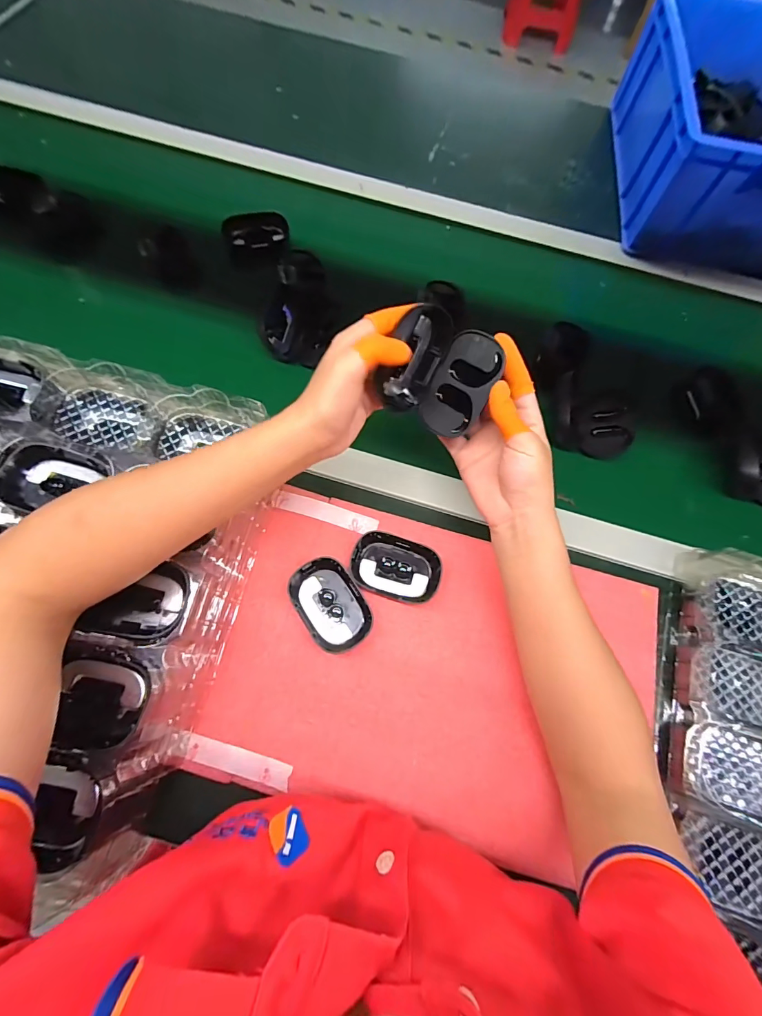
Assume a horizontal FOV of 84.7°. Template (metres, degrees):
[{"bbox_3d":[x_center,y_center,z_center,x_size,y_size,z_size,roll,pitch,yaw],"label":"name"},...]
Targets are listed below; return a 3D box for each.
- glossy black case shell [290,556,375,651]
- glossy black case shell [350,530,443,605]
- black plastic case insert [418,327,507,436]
[{"bbox_3d":[-0.049,0.092,0.403,0.059,0.016,0.089,-35,76,-15],"label":"glossy black case shell"},{"bbox_3d":[0.015,0.059,0.415,0.086,0.018,0.061,18,70,3],"label":"glossy black case shell"},{"bbox_3d":[0.073,-0.106,0.366,0.055,0.019,0.085,38,112,26],"label":"black plastic case insert"}]

